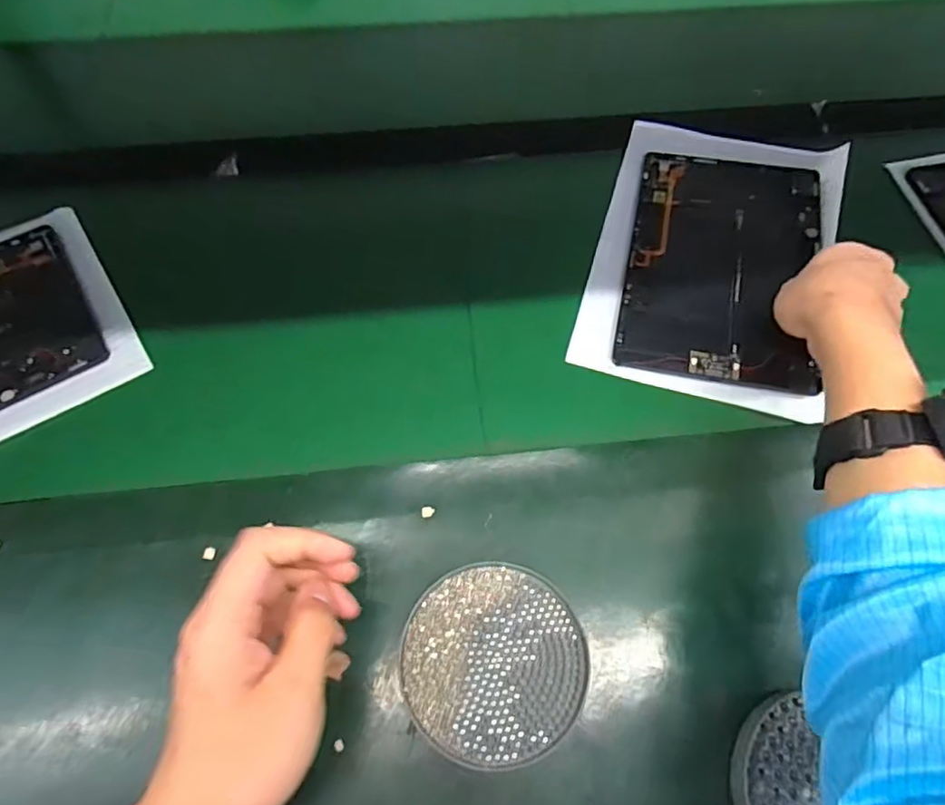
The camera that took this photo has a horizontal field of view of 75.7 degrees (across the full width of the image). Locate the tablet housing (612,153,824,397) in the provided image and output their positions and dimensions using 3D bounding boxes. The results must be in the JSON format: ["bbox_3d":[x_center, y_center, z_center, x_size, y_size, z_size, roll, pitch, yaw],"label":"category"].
[{"bbox_3d":[0.212,-0.120,0.519,0.153,0.009,0.236,10,64,11],"label":"tablet housing"}]

